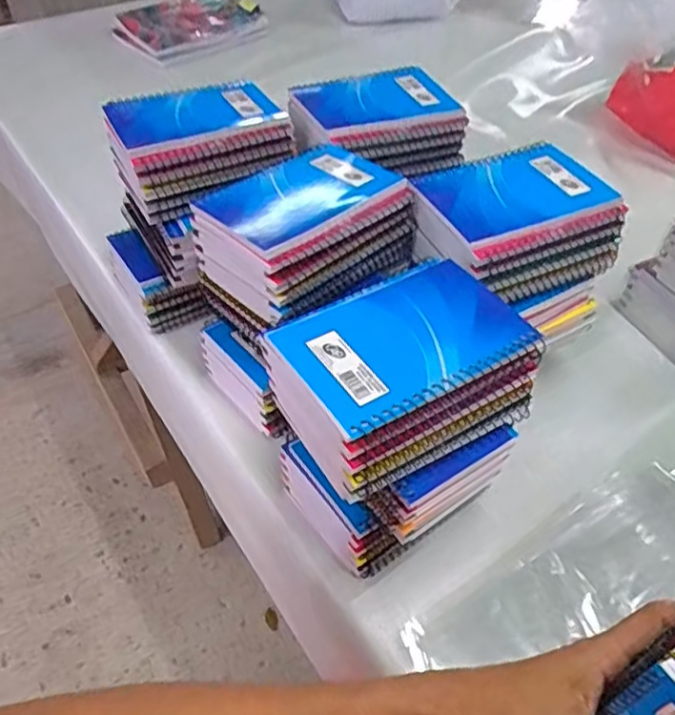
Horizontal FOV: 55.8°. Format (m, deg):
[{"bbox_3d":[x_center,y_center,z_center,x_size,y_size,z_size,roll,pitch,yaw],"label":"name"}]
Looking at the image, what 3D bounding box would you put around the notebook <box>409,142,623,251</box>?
[{"bbox_3d":[0.126,-0.119,0.461,0.129,0.013,0.086,-18,51,-17],"label":"notebook"}]

